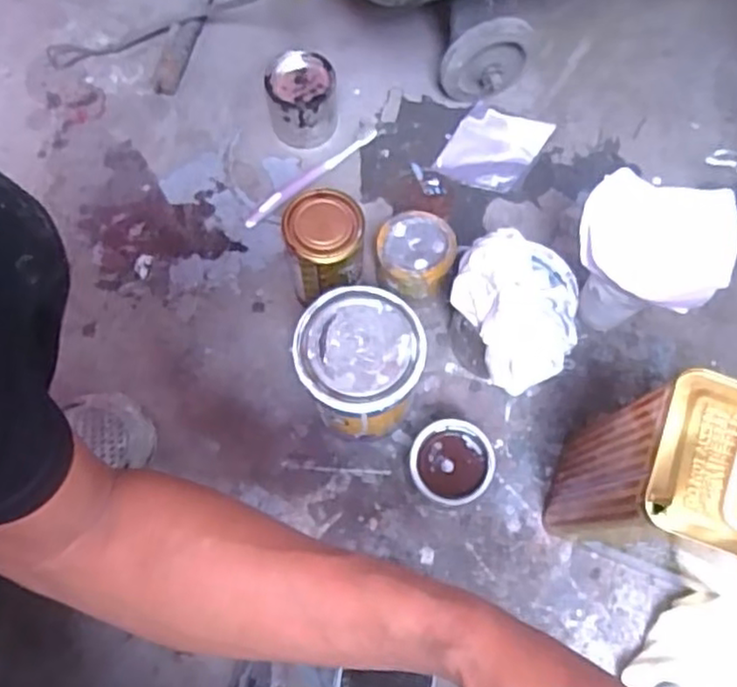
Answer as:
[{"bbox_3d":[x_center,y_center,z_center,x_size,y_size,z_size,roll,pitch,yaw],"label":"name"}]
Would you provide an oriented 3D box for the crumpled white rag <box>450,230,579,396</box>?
[{"bbox_3d":[0.134,-0.035,0.578,0.106,0.054,0.121,-27,74,-9],"label":"crumpled white rag"}]

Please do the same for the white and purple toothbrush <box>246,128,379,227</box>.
[{"bbox_3d":[-0.063,-0.187,0.760,0.181,0.010,0.018,-36,75,-11],"label":"white and purple toothbrush"}]

